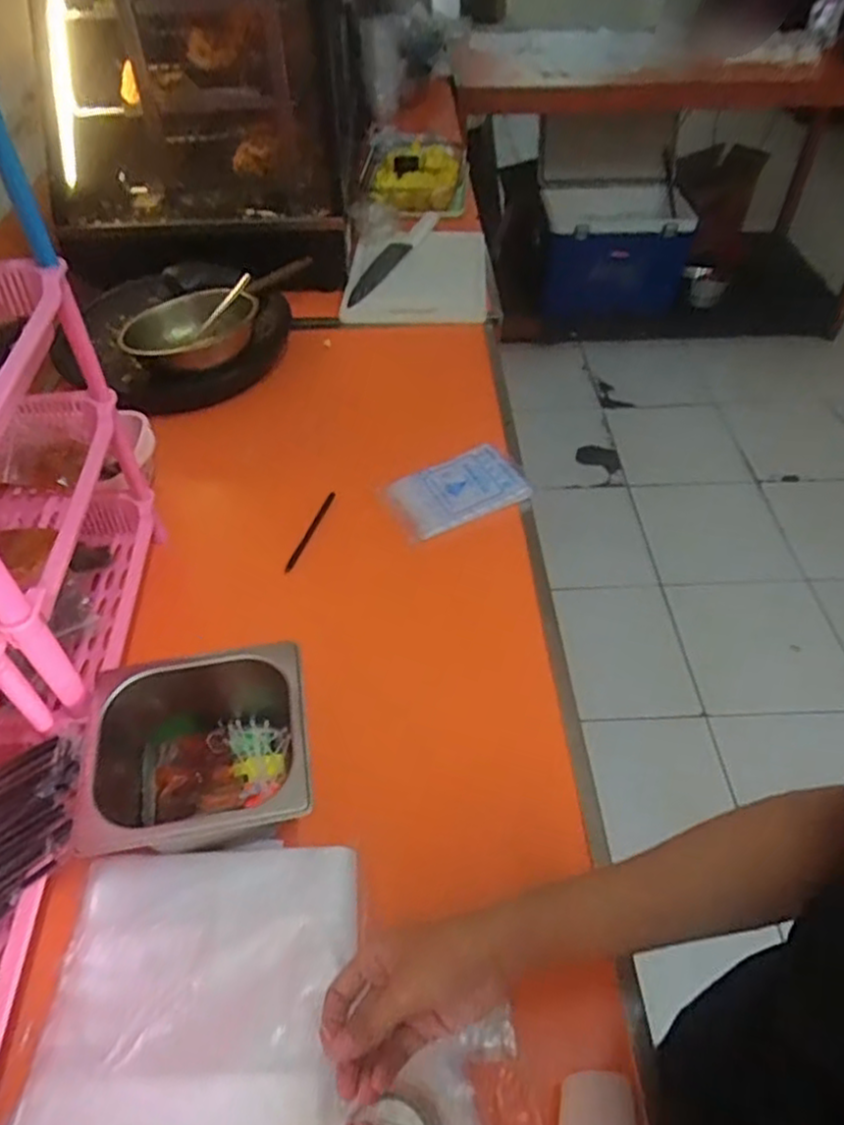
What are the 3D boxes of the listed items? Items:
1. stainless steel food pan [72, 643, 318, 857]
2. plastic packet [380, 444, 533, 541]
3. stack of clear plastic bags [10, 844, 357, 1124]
[{"bbox_3d":[-0.187,0.166,0.600,0.179,0.090,0.158,-7,48,-5],"label":"stainless steel food pan"},{"bbox_3d":[0.042,-0.093,0.895,0.161,0.024,0.114,-26,49,-12],"label":"plastic packet"},{"bbox_3d":[-0.159,0.307,0.501,0.210,0.021,0.204,-2,48,0],"label":"stack of clear plastic bags"}]

